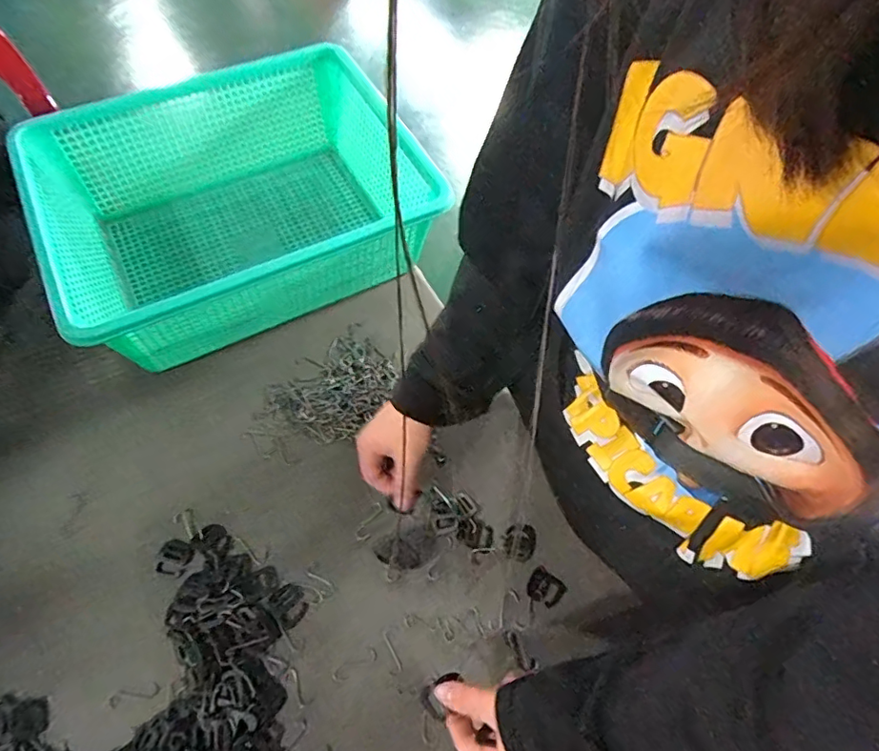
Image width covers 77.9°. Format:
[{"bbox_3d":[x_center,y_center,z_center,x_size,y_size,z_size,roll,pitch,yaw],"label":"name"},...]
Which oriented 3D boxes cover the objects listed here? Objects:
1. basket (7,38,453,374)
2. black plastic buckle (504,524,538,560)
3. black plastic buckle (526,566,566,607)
[{"bbox_3d":[-0.212,-0.194,0.628,0.406,0.141,0.304,-26,65,-17],"label":"basket"},{"bbox_3d":[0.076,0.156,0.509,0.029,0.004,0.033,12,61,4],"label":"black plastic buckle"},{"bbox_3d":[0.095,0.192,0.491,0.032,0.004,0.028,38,66,17],"label":"black plastic buckle"}]

